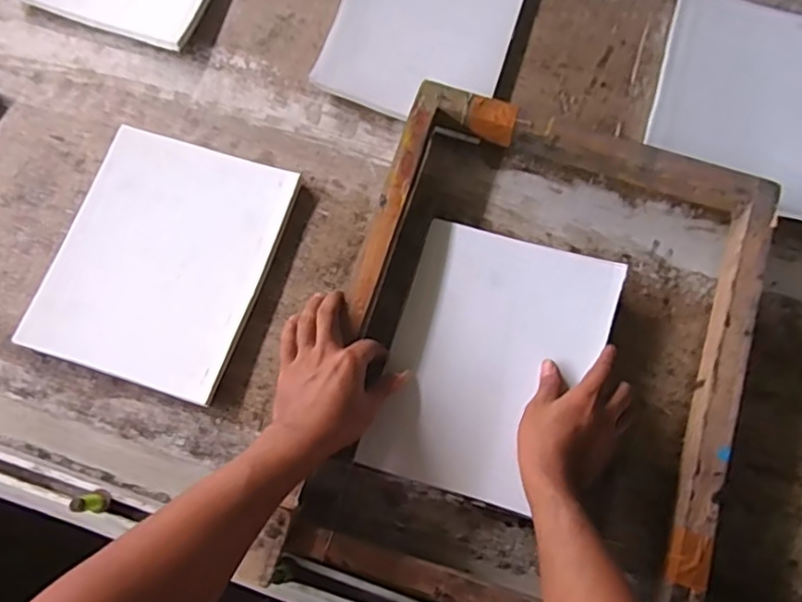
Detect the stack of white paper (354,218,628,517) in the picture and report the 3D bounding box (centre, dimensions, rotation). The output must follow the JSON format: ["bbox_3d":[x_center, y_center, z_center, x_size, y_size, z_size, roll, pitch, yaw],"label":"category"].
[{"bbox_3d":[0.092,0.063,0.628,0.201,0.034,0.265,17,79,5],"label":"stack of white paper"}]

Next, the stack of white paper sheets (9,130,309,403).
[{"bbox_3d":[-0.261,-0.048,0.674,0.218,0.012,0.272,18,75,0],"label":"stack of white paper sheets"}]

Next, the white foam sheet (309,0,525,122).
[{"bbox_3d":[0.032,-0.351,0.758,0.211,0.017,0.262,17,80,2],"label":"white foam sheet"}]

